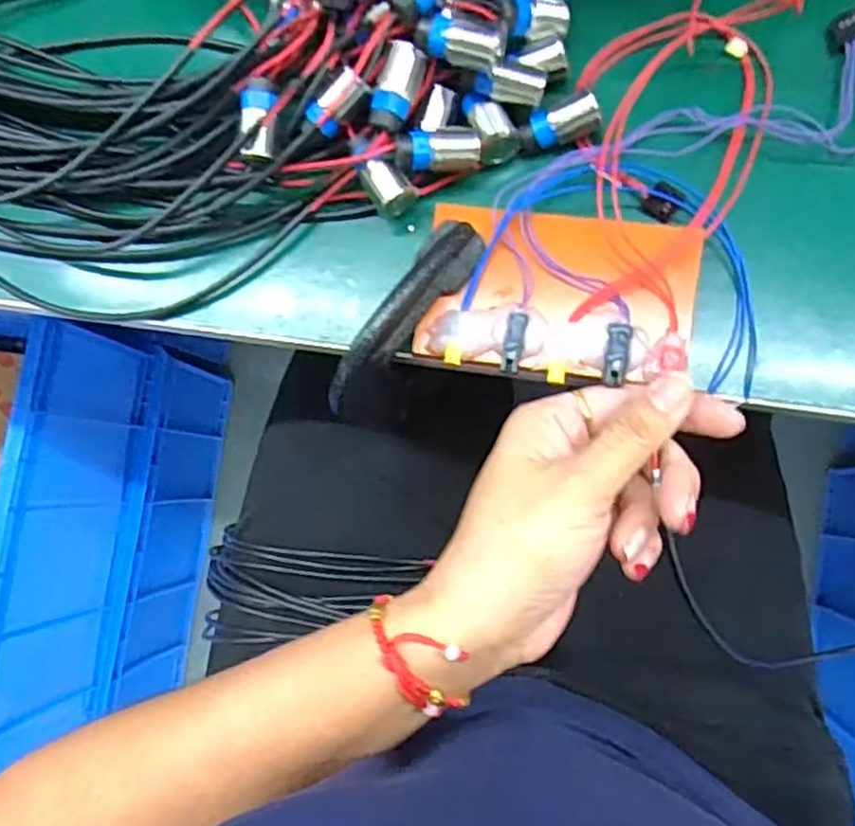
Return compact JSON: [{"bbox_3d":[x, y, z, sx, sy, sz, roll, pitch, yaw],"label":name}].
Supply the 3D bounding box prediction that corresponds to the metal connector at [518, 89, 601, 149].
[{"bbox_3d":[0.059,-0.128,0.317,0.035,0.013,0.015,-15,82,25],"label":"metal connector"}]

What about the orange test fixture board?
[{"bbox_3d":[0.056,-0.049,0.310,0.114,0.019,0.072,11,86,9],"label":"orange test fixture board"}]

